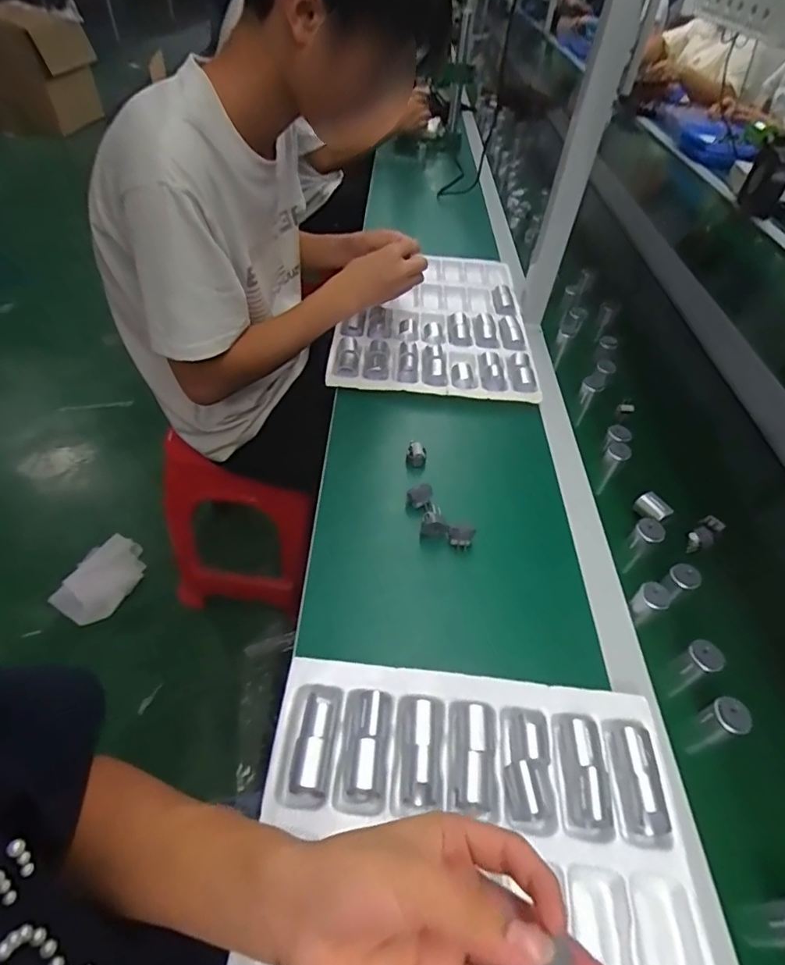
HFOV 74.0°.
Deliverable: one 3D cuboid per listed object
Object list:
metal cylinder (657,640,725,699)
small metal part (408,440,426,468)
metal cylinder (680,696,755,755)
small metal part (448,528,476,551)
[{"bbox_3d":[0.292,0.184,0.513,0.030,0.069,0.029,-24,54,-20],"label":"metal cylinder"},{"bbox_3d":[0.031,-0.037,0.665,0.022,0.030,0.020,3,49,1],"label":"small metal part"},{"bbox_3d":[0.294,0.225,0.479,0.023,0.084,0.030,-20,52,-17],"label":"metal cylinder"},{"bbox_3d":[0.076,0.063,0.578,0.027,0.023,0.012,7,49,6],"label":"small metal part"}]

